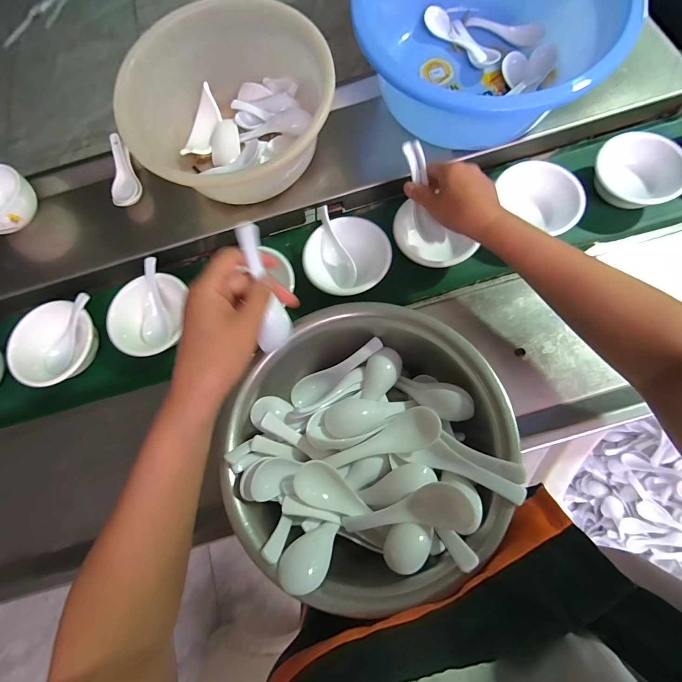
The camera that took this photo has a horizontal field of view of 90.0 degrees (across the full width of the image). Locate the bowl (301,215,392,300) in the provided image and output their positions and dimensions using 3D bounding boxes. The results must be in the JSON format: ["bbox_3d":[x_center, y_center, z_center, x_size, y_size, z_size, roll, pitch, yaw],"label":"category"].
[{"bbox_3d":[0.008,-0.111,0.466,0.115,0.045,0.102,-11,72,-2],"label":"bowl"}]

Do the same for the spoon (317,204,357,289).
[{"bbox_3d":[-0.010,-0.127,0.470,0.032,0.034,0.112,-23,100,-6],"label":"spoon"}]

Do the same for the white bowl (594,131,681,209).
[{"bbox_3d":[0.409,-0.231,0.473,0.108,0.052,0.108,0,72,1],"label":"white bowl"}]

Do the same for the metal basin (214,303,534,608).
[{"bbox_3d":[0.018,0.092,0.323,0.236,0.111,0.236,0,72,1],"label":"metal basin"}]

